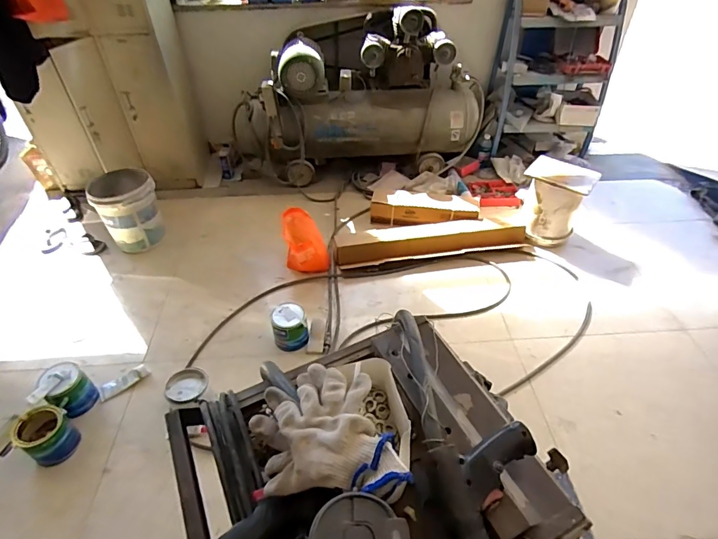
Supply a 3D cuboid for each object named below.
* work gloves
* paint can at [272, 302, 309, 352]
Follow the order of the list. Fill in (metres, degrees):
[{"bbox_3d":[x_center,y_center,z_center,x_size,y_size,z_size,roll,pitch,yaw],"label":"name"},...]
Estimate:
[{"bbox_3d":[-0.049,0.203,0.536,0.165,0.097,0.213,-12,44,-12],"label":"work gloves"},{"bbox_3d":[-0.298,0.248,1.876,0.138,0.183,0.139,0,43,0],"label":"paint can"}]

